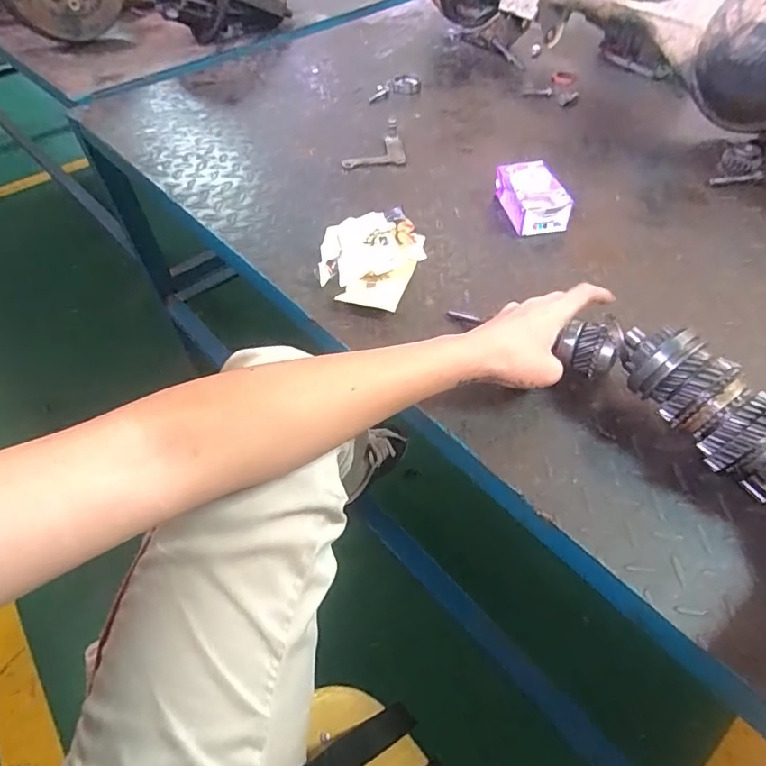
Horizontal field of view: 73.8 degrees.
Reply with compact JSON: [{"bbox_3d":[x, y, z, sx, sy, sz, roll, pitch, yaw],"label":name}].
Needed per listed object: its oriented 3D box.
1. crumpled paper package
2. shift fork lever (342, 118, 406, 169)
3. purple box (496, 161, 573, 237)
[{"bbox_3d":[-0.015,-0.149,0.580,0.106,0.053,0.134,16,55,16],"label":"crumpled paper package"},{"bbox_3d":[-0.016,-0.359,0.768,0.093,0.025,0.085,-6,52,-1],"label":"shift fork lever"},{"bbox_3d":[0.190,-0.237,0.652,0.071,0.046,0.101,-8,52,-3],"label":"purple box"}]

